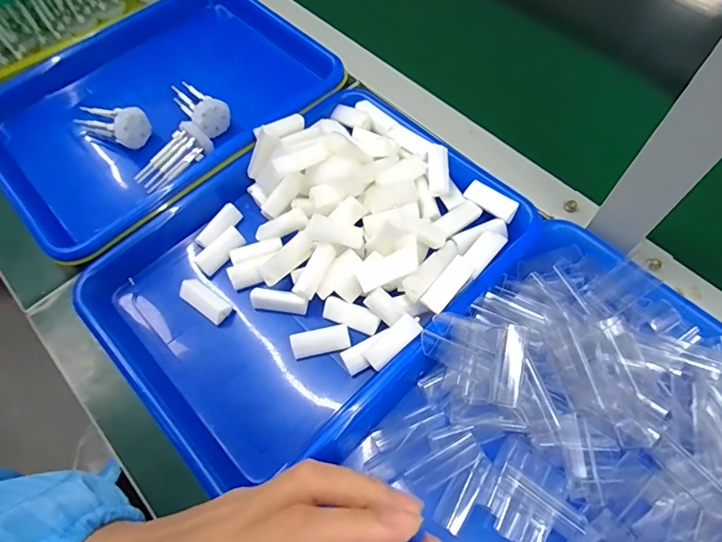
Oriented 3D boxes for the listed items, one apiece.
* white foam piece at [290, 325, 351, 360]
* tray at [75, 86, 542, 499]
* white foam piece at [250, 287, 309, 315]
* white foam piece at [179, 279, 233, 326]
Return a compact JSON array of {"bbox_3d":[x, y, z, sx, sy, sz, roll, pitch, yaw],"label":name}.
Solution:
[{"bbox_3d":[-0.032,0.056,0.366,0.045,0.018,0.017,-12,63,-4],"label":"white foam piece"},{"bbox_3d":[-0.048,-0.012,0.387,0.330,0.058,0.245,-42,69,-17],"label":"tray"},{"bbox_3d":[-0.067,0.026,0.385,0.045,0.018,0.015,6,64,5],"label":"white foam piece"},{"bbox_3d":[-0.132,0.027,0.395,0.046,0.020,0.021,30,68,16],"label":"white foam piece"}]

